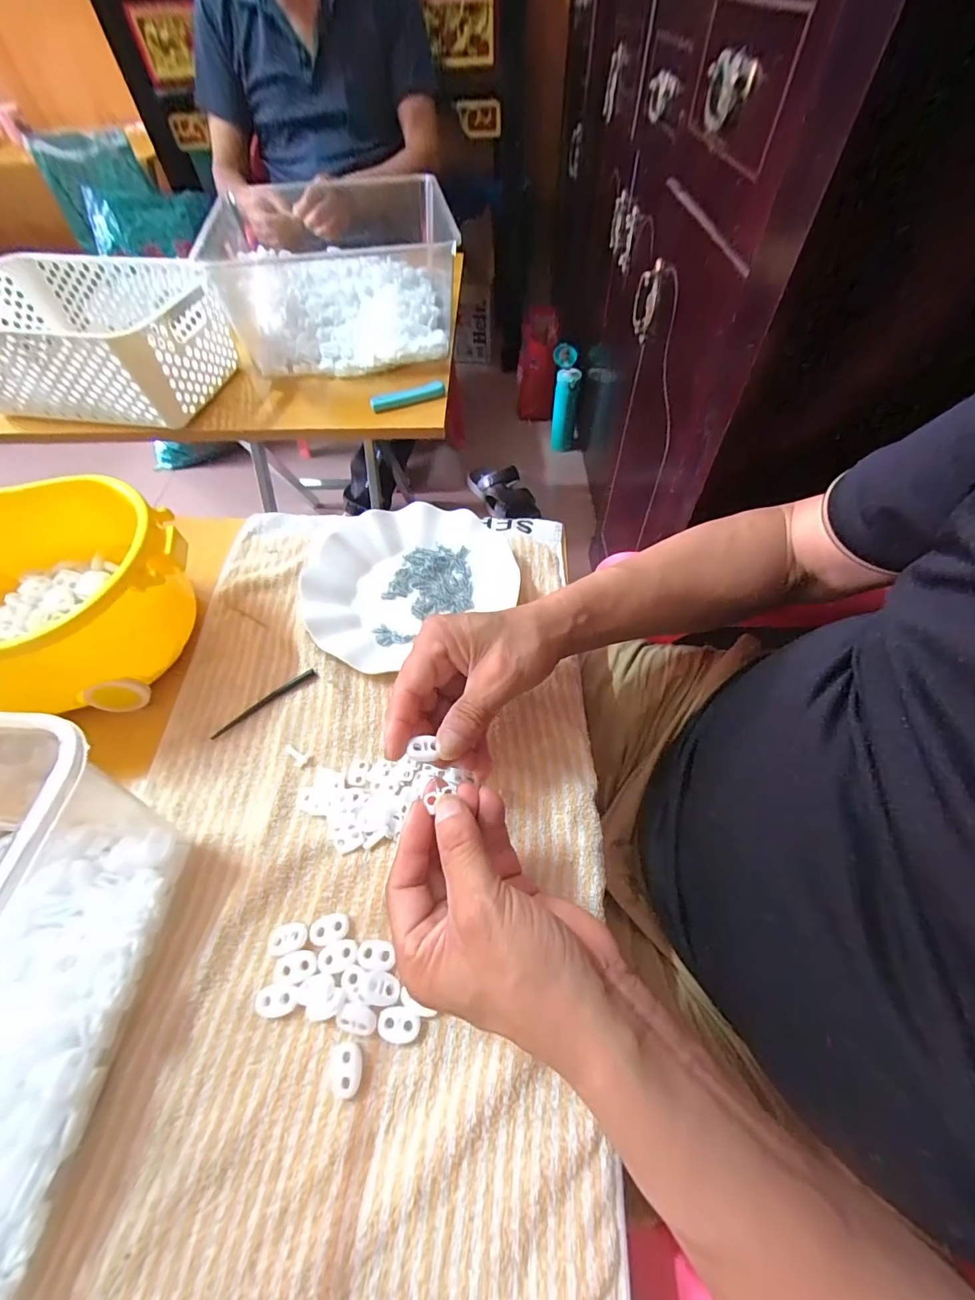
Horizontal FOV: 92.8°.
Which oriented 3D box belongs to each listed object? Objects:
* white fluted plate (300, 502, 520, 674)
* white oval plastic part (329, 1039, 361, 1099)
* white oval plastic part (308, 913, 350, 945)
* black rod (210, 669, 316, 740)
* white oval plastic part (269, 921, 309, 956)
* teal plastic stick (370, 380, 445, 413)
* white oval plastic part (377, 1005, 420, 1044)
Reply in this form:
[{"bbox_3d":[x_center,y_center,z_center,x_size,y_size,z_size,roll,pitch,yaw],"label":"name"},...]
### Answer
[{"bbox_3d":[-0.066,-0.062,0.409,0.180,0.021,0.173,-2,58,3],"label":"white fluted plate"},{"bbox_3d":[-0.075,0.219,0.244,0.016,0.005,0.022,-12,58,-4],"label":"white oval plastic part"},{"bbox_3d":[-0.094,0.166,0.278,0.022,0.005,0.015,-16,58,-6],"label":"white oval plastic part"},{"bbox_3d":[-0.173,0.041,0.361,0.085,0.004,0.007,-35,62,-17],"label":"black rod"},{"bbox_3d":[-0.118,0.171,0.276,0.023,0.005,0.015,-17,58,-7],"label":"white oval plastic part"},{"bbox_3d":[-0.101,-0.324,0.596,0.096,0.014,0.018,-18,58,-11],"label":"teal plastic stick"},{"bbox_3d":[-0.048,0.202,0.251,0.021,0.006,0.015,5,58,7],"label":"white oval plastic part"}]

